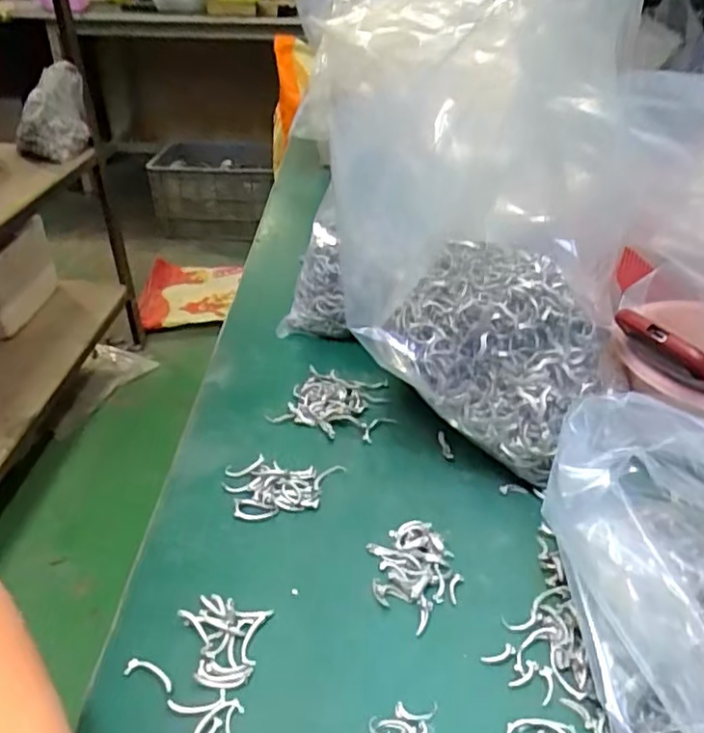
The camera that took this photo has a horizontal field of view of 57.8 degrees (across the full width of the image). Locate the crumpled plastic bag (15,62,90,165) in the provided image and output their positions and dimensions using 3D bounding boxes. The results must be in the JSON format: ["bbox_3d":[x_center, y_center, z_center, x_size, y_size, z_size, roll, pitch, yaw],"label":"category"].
[{"bbox_3d":[-0.710,-0.597,1.499,0.163,0.173,0.187,-14,38,-19],"label":"crumpled plastic bag"}]

